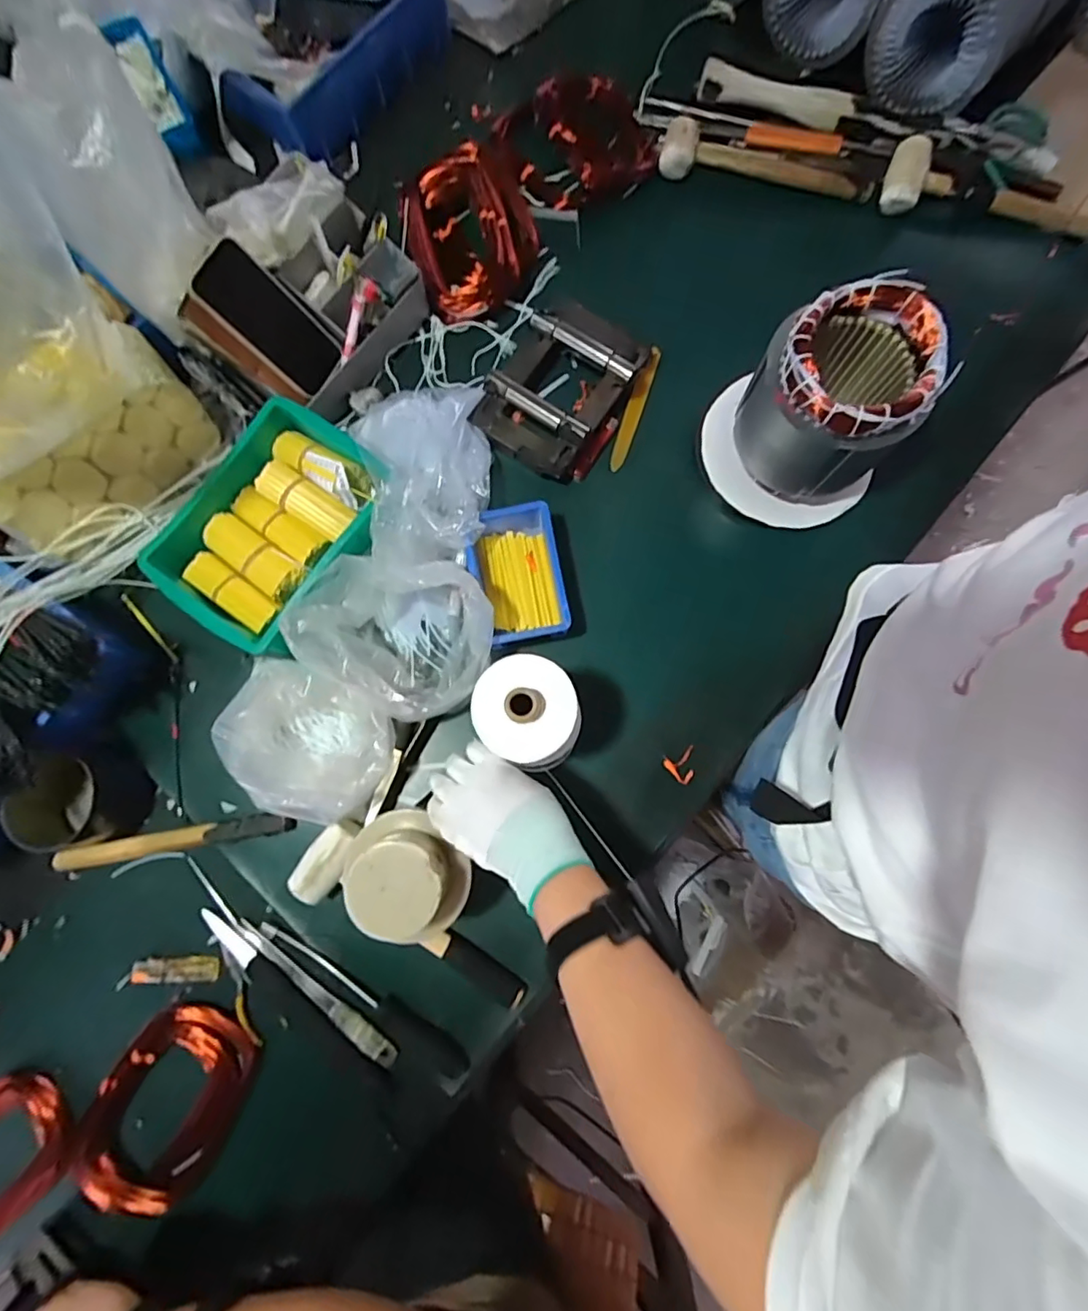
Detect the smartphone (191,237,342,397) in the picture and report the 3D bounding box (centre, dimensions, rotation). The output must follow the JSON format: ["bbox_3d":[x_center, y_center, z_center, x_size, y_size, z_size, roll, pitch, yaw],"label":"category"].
[{"bbox_3d":[-0.285,-0.351,0.587,0.012,0.139,0.074,26,83,44],"label":"smartphone"}]

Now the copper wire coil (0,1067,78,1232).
[{"bbox_3d":[-0.535,0.487,0.538,0.113,0.034,0.156,44,83,8],"label":"copper wire coil"}]

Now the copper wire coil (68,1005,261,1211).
[{"bbox_3d":[-0.367,0.437,0.543,0.129,0.029,0.176,28,81,5],"label":"copper wire coil"}]

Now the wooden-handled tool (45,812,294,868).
[{"bbox_3d":[-0.389,0.196,0.593,0.247,0.015,0.023,-9,80,-1],"label":"wooden-handled tool"}]

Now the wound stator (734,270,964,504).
[{"bbox_3d":[0.276,-0.250,0.555,0.140,0.159,0.135,0,80,0],"label":"wound stator"}]

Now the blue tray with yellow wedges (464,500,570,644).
[{"bbox_3d":[-0.027,-0.084,0.618,0.095,0.055,0.147,-11,80,-2],"label":"blue tray with yellow wedges"}]

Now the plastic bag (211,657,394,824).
[{"bbox_3d":[-0.233,0.090,0.574,0.147,0.093,0.134,35,82,6],"label":"plastic bag"}]

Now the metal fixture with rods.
[{"bbox_3d":[0.023,-0.315,0.659,0.146,0.049,0.199,33,82,6],"label":"metal fixture with rods"}]

